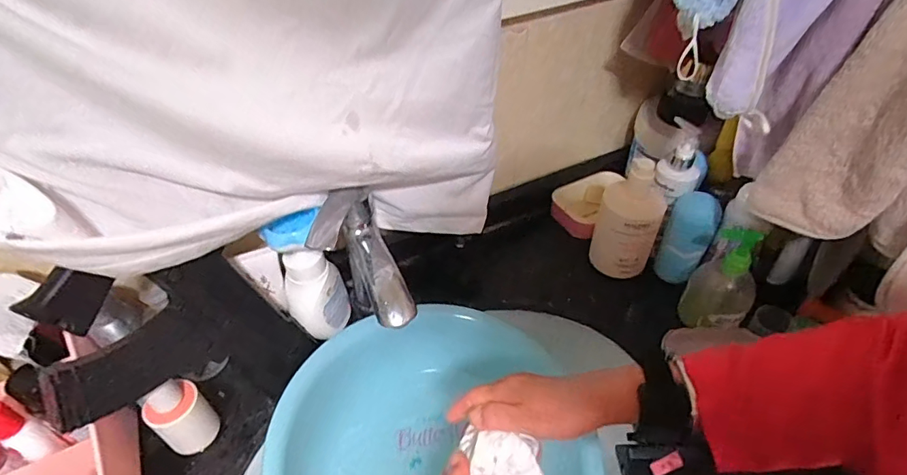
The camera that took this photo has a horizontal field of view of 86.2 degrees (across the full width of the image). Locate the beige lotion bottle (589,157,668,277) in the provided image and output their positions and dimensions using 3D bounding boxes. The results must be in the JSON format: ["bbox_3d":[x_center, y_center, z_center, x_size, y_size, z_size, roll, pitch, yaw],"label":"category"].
[{"bbox_3d":[0.224,-0.020,0.620,0.075,0.166,0.062,18,47,19],"label":"beige lotion bottle"}]

